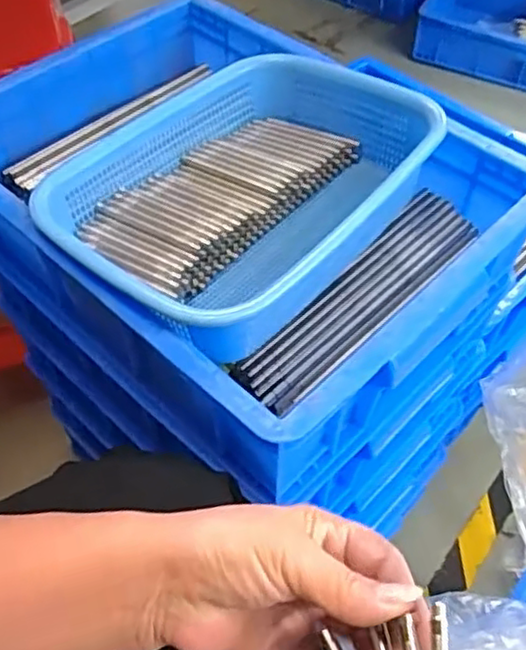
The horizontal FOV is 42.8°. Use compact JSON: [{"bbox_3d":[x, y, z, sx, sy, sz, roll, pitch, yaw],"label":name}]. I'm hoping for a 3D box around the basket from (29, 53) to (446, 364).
[{"bbox_3d":[-0.012,-0.099,0.513,0.207,0.083,0.289,31,58,22],"label":"basket"}]

